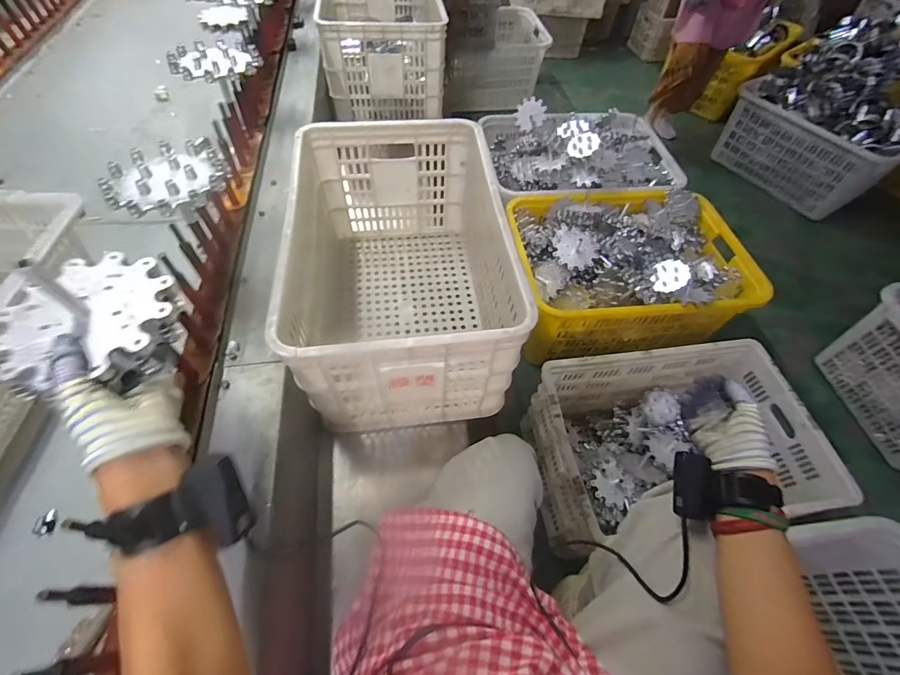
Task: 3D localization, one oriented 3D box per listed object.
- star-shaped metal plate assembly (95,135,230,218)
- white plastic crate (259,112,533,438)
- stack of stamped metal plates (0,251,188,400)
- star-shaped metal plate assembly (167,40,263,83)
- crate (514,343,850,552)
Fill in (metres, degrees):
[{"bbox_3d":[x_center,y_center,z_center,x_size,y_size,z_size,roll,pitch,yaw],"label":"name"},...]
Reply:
[{"bbox_3d":[-0.386,-0.219,0.545,0.147,0.022,0.142,-35,65,-22],"label":"star-shaped metal plate assembly"},{"bbox_3d":[-0.083,-0.133,0.771,0.361,0.289,0.538,-4,58,-5],"label":"white plastic crate"},{"bbox_3d":[-0.331,-0.014,0.377,0.128,0.048,0.137,26,60,14],"label":"stack of stamped metal plates"},{"bbox_3d":[-0.418,-0.495,0.716,0.149,0.020,0.149,-19,60,-14],"label":"star-shaped metal plate assembly"},{"bbox_3d":[0.600,0.322,1.194,0.635,0.412,0.480,-6,58,-6],"label":"crate"}]

